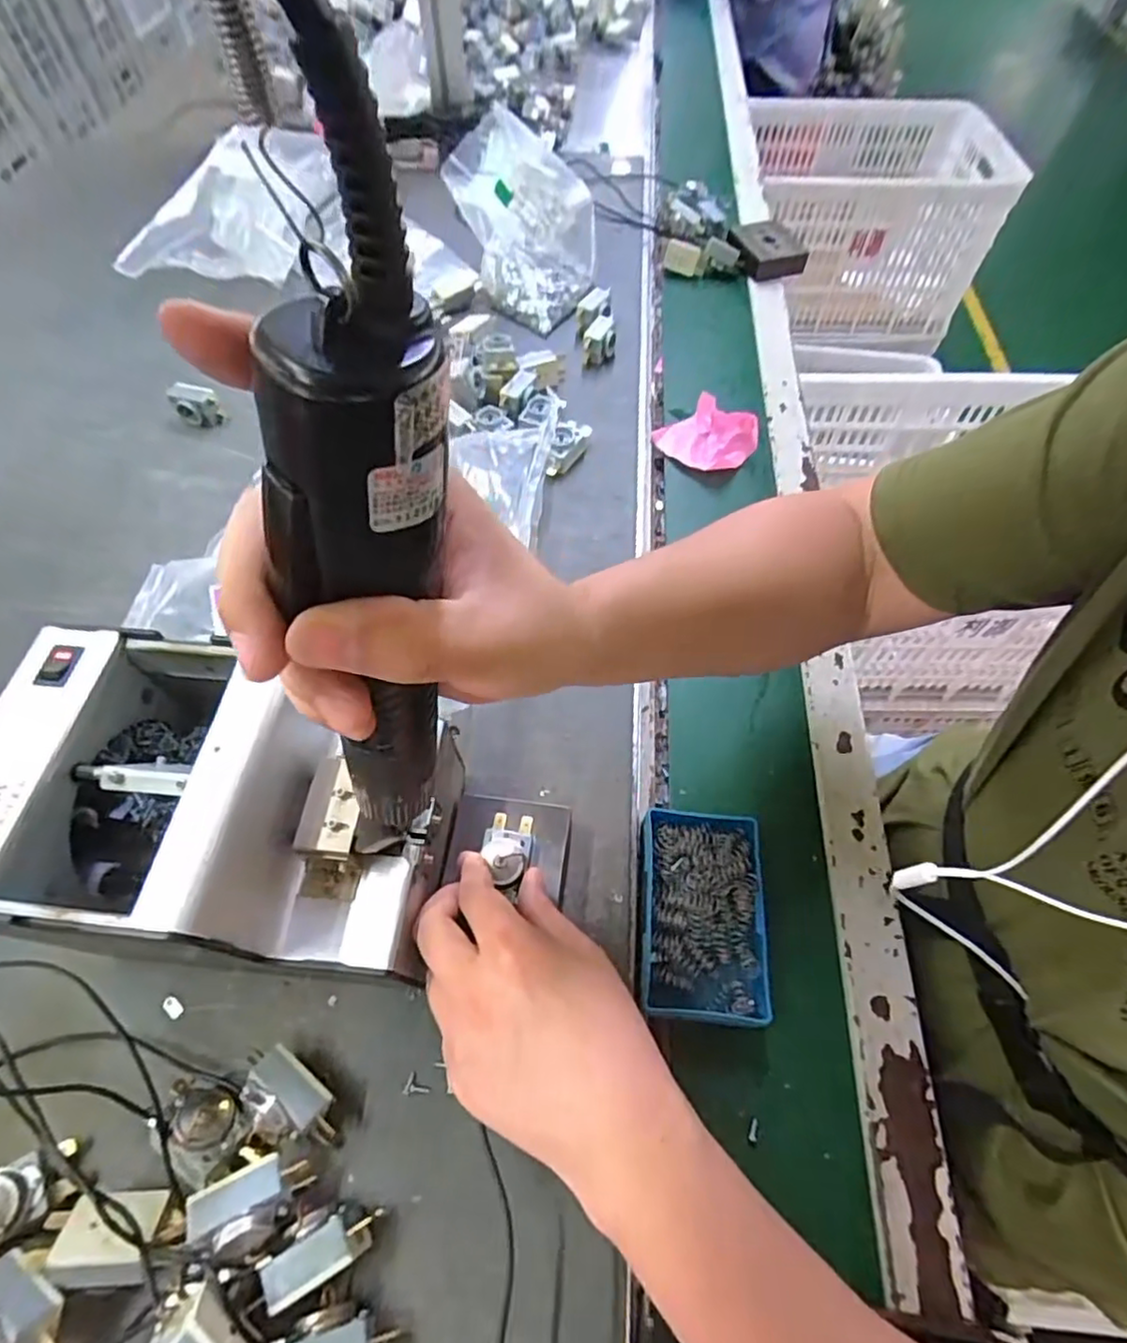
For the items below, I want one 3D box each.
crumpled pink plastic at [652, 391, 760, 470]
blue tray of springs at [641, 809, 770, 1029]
[{"bbox_3d":[0.135,-0.224,0.601,0.073,0.027,0.079,-36,66,-20],"label":"crumpled pink plastic"},{"bbox_3d":[0.081,0.144,0.384,0.070,0.031,0.115,4,59,2],"label":"blue tray of springs"}]

